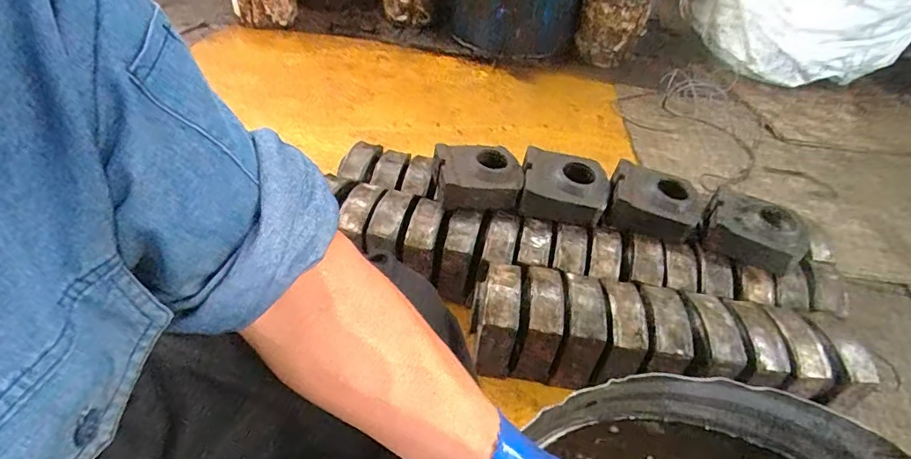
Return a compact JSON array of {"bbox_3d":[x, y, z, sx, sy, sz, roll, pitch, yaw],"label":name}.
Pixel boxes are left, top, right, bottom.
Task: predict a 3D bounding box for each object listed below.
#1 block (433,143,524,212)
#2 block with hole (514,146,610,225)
[{"bbox_3d":[0.050,-0.123,1.113,0.188,0.103,0.143,3,41,-4],"label":"block"},{"bbox_3d":[0.241,-0.098,1.107,0.187,0.081,0.156,12,42,6],"label":"block with hole"}]

